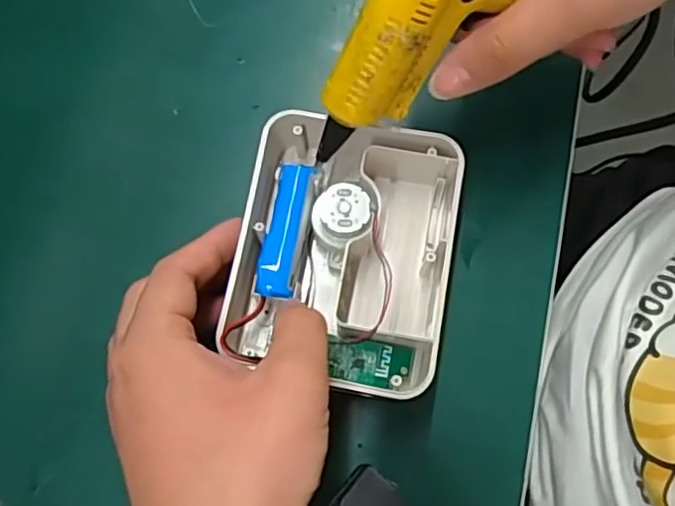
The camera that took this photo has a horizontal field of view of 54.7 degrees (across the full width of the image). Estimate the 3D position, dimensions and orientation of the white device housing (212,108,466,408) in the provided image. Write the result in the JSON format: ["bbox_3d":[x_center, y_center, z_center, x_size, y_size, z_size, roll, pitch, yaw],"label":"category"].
[{"bbox_3d":[0.003,0.000,0.319,0.105,0.040,0.128,11,74,2],"label":"white device housing"}]

